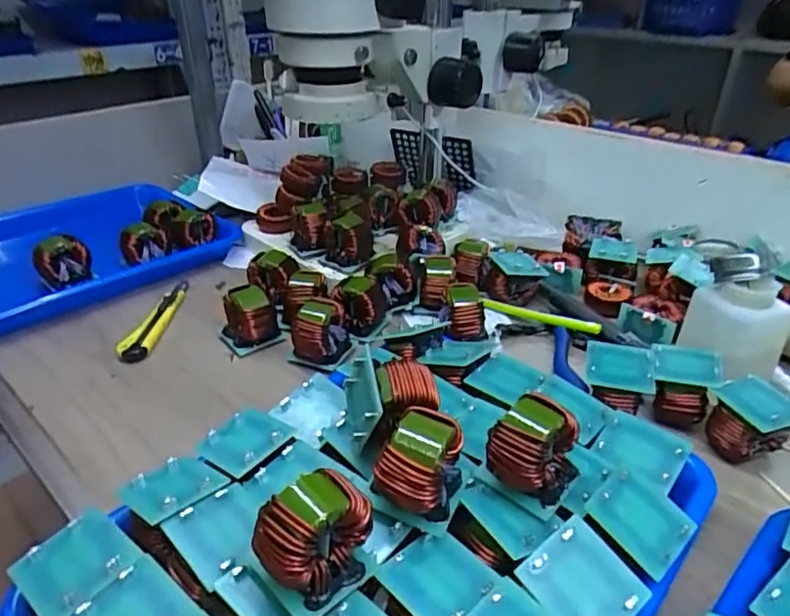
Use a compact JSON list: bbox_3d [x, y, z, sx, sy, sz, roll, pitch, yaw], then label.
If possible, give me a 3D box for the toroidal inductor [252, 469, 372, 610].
[{"bbox_3d":[-0.037,0.106,0.257,0.034,0.048,0.045,22,36,31],"label":"toroidal inductor"}]

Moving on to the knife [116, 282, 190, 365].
[{"bbox_3d":[-0.223,0.006,0.550,0.026,0.015,0.139,2,31,3],"label":"knife"}]

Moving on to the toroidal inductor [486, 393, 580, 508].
[{"bbox_3d":[0.073,0.076,0.306,0.043,0.044,0.039,-24,39,-37],"label":"toroidal inductor"}]

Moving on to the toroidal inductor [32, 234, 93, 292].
[{"bbox_3d":[-0.337,-0.048,0.582,0.050,0.055,0.018,-21,7,-23],"label":"toroidal inductor"}]

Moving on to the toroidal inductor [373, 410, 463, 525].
[{"bbox_3d":[0.013,0.084,0.293,0.033,0.049,0.041,16,33,24],"label":"toroidal inductor"}]

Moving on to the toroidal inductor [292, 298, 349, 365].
[{"bbox_3d":[-0.064,0.022,0.488,0.043,0.046,0.047,13,34,21],"label":"toroidal inductor"}]

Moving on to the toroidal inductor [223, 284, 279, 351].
[{"bbox_3d":[-0.127,0.009,0.508,0.040,0.049,0.042,-23,38,-34],"label":"toroidal inductor"}]

